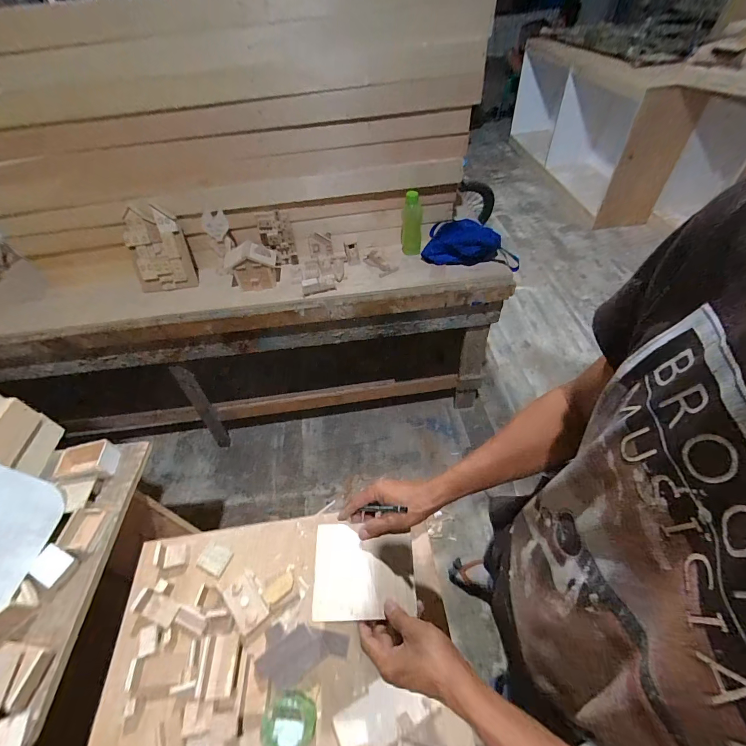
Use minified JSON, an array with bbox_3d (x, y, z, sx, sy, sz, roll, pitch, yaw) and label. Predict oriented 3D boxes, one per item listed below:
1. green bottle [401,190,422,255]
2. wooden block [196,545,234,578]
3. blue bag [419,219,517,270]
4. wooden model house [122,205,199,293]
[{"bbox_3d":[0.133,-0.521,1.225,0.072,0.197,0.063,3,51,8],"label":"green bottle"},{"bbox_3d":[-0.284,0.334,0.630,0.057,0.005,0.043,15,50,17],"label":"wooden block"},{"bbox_3d":[0.333,-0.436,1.185,0.323,0.127,0.097,3,51,8],"label":"blue bag"},{"bbox_3d":[-0.736,-0.419,1.199,0.191,0.268,0.033,-9,26,-1],"label":"wooden model house"}]

